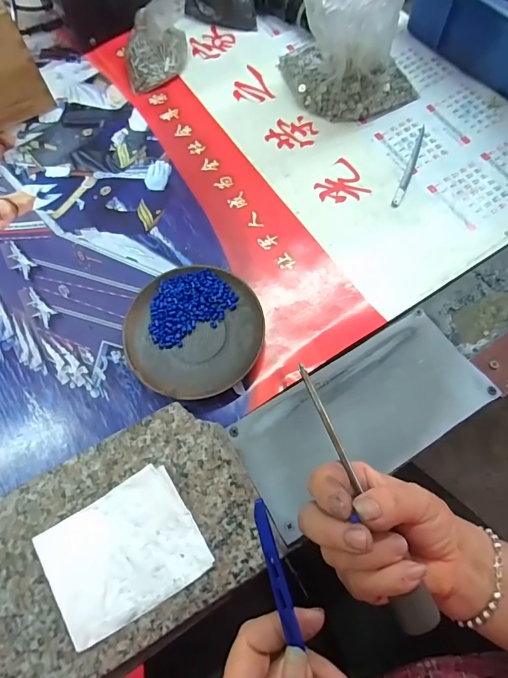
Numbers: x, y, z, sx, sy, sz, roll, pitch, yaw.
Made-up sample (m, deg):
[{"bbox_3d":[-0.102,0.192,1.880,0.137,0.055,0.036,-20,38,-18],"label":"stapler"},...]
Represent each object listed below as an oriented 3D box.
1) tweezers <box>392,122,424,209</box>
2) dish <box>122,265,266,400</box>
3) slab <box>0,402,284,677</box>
[{"bbox_3d":[0.157,-0.174,0.411,0.008,0.004,0.107,23,72,8],"label":"tweezers"},{"bbox_3d":[-0.050,-0.007,0.349,0.112,0.015,0.113,0,70,0],"label":"dish"},{"bbox_3d":[-0.114,0.154,0.283,0.243,0.023,0.137,-29,73,-9],"label":"slab"}]

